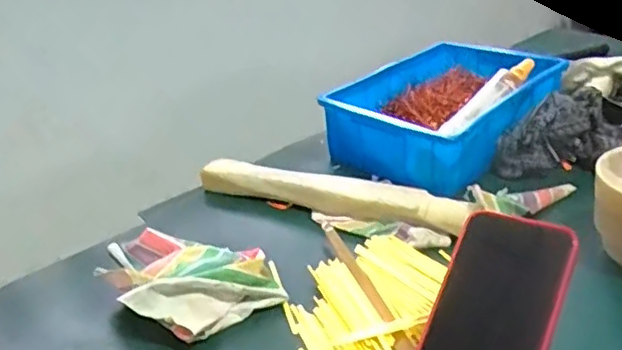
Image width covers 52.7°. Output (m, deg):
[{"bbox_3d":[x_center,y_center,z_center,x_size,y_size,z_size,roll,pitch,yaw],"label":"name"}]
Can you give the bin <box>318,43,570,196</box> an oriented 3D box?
[{"bbox_3d":[0.172,-0.088,0.822,0.284,0.084,0.202,-28,35,-36],"label":"bin"}]

